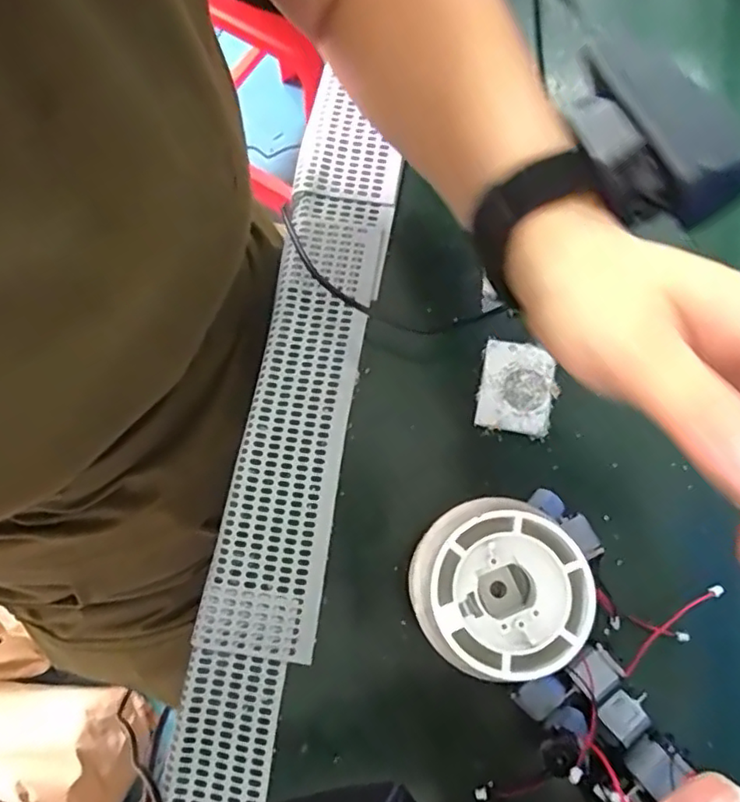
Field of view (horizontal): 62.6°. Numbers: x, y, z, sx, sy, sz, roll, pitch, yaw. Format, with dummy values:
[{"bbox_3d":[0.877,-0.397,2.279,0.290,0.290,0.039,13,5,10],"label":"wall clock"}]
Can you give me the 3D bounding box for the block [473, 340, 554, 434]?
[{"bbox_3d":[0.074,-0.008,0.308,0.035,0.004,0.045,10,74,3],"label":"block"}]

